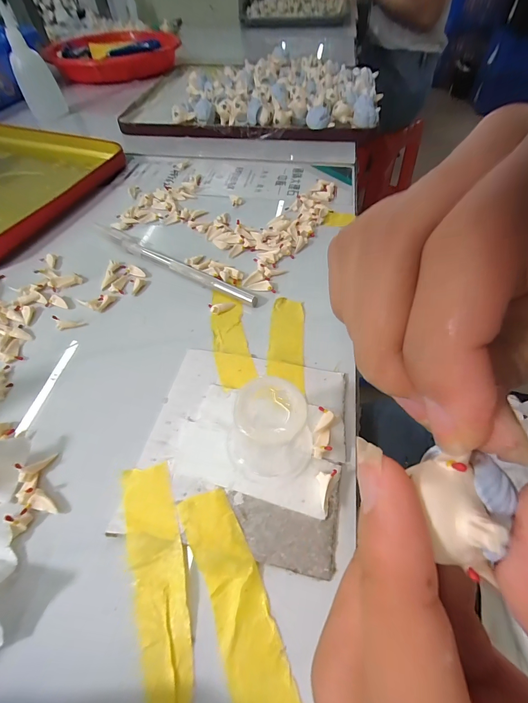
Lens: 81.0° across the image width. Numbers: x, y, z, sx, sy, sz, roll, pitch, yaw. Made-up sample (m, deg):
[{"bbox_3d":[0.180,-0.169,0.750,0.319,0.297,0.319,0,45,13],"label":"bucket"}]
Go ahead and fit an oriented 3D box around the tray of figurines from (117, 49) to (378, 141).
[{"bbox_3d":[-0.011,-0.335,0.401,0.311,0.039,0.228,11,55,10],"label":"tray of figurines"}]

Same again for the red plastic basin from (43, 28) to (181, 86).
[{"bbox_3d":[-0.250,-0.513,0.529,0.195,0.031,0.181,-8,54,-5],"label":"red plastic basin"}]

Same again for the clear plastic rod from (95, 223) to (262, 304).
[{"bbox_3d":[-0.066,-0.063,0.220,0.143,0.008,0.010,26,59,19],"label":"clear plastic rod"}]

